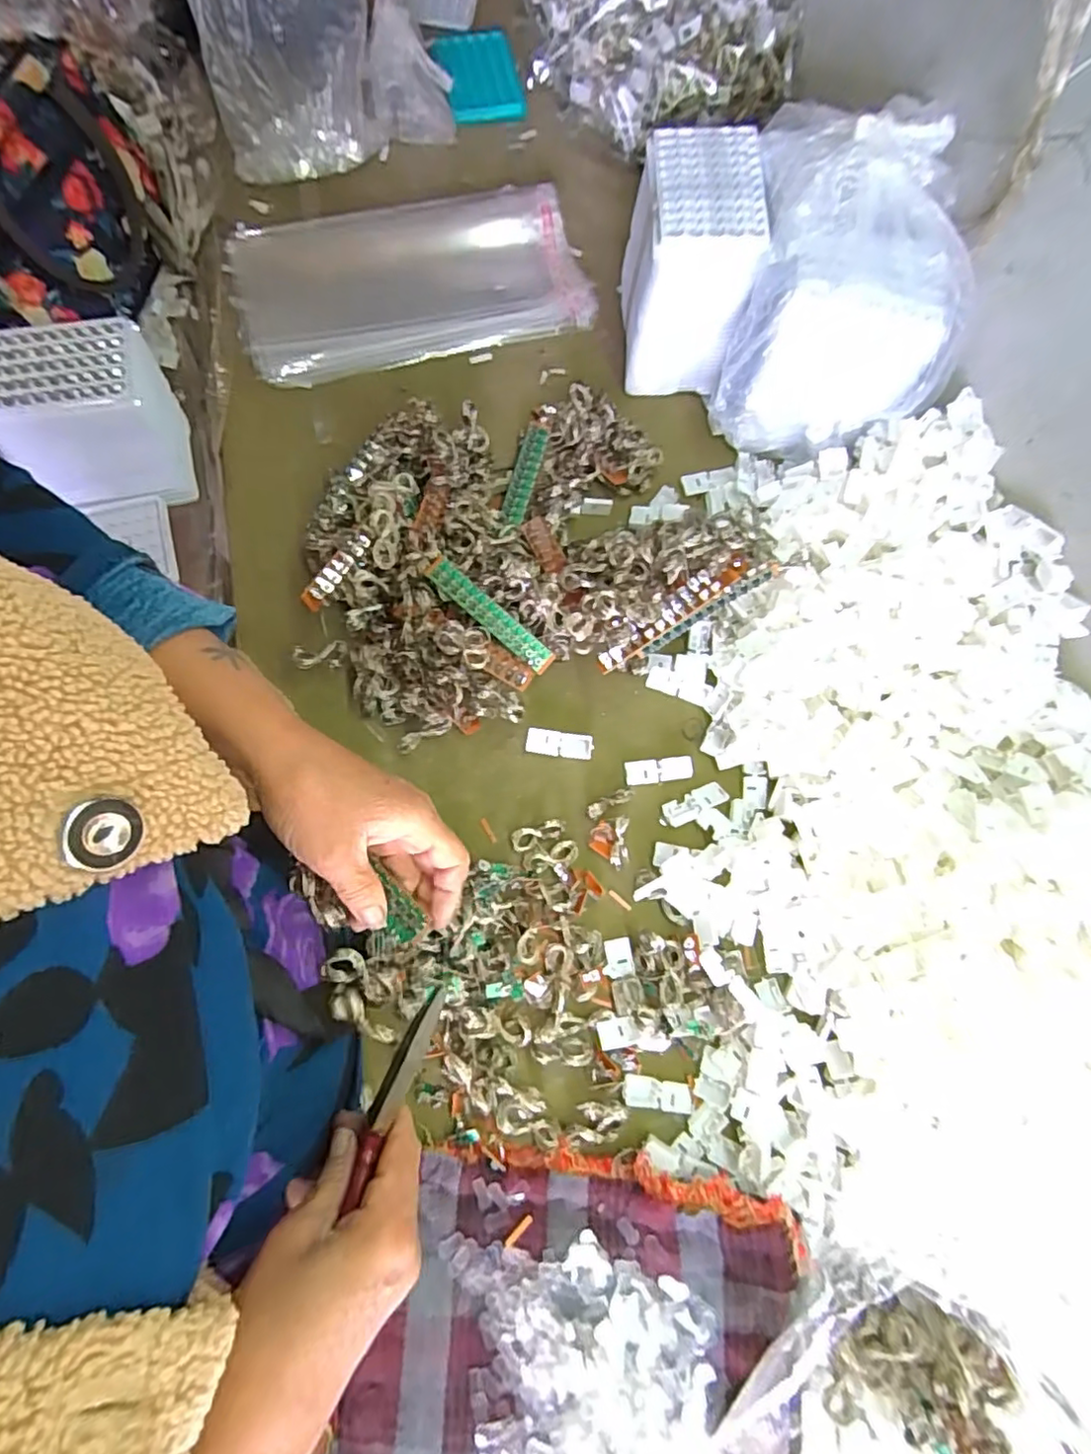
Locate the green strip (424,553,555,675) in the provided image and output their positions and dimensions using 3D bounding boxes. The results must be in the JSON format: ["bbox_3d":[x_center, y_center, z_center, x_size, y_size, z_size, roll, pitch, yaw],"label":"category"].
[{"bbox_3d":[-0.046,-0.093,0.527,0.127,0.008,0.021,41,77,-3],"label":"green strip"}]

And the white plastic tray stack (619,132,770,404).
[{"bbox_3d":[0.125,-0.403,0.571,0.094,0.155,0.135,1,74,-3],"label":"white plastic tray stack"}]

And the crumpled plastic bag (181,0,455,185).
[{"bbox_3d":[-0.221,-0.679,0.608,0.235,0.157,0.122,-7,75,-6],"label":"crumpled plastic bag"}]

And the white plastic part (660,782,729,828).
[{"bbox_3d":[0.125,0.064,0.521,0.058,0.008,0.021,-21,77,-9],"label":"white plastic part"}]

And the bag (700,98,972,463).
[{"bbox_3d":[0.249,-0.368,0.538,0.169,0.181,0.187,11,74,-1],"label":"bag"}]

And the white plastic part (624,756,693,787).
[{"bbox_3d":[0.095,0.036,0.529,0.056,0.010,0.019,-7,75,-6],"label":"white plastic part"}]

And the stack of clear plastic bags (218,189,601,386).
[{"bbox_3d":[-0.135,-0.451,0.630,0.344,0.030,0.167,-12,75,-7],"label":"stack of clear plastic bags"}]

